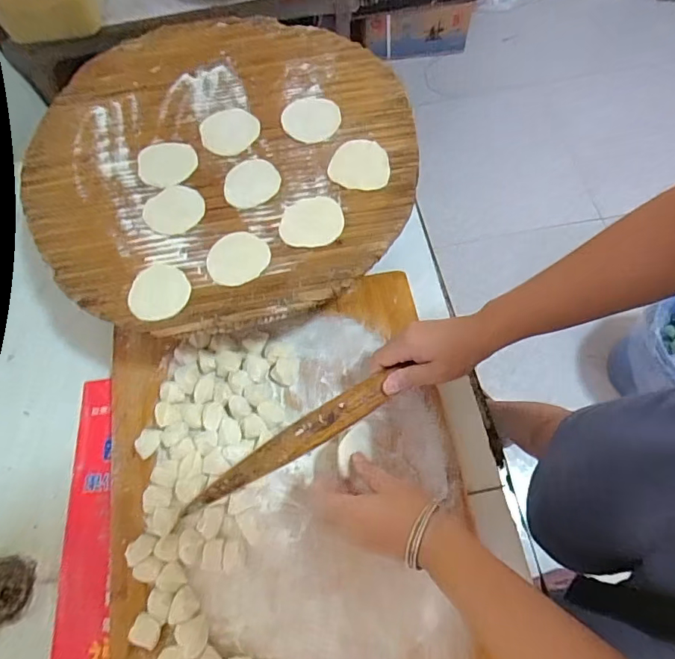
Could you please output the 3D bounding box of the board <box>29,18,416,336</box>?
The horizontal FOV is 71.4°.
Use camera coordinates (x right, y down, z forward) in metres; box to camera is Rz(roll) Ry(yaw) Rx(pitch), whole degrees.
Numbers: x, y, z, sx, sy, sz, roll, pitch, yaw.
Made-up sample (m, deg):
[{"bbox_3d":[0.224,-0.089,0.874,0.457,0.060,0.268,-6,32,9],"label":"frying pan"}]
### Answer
[{"bbox_3d":[-0.138,-0.213,0.560,0.442,0.026,0.442,0,68,0],"label":"board"}]

